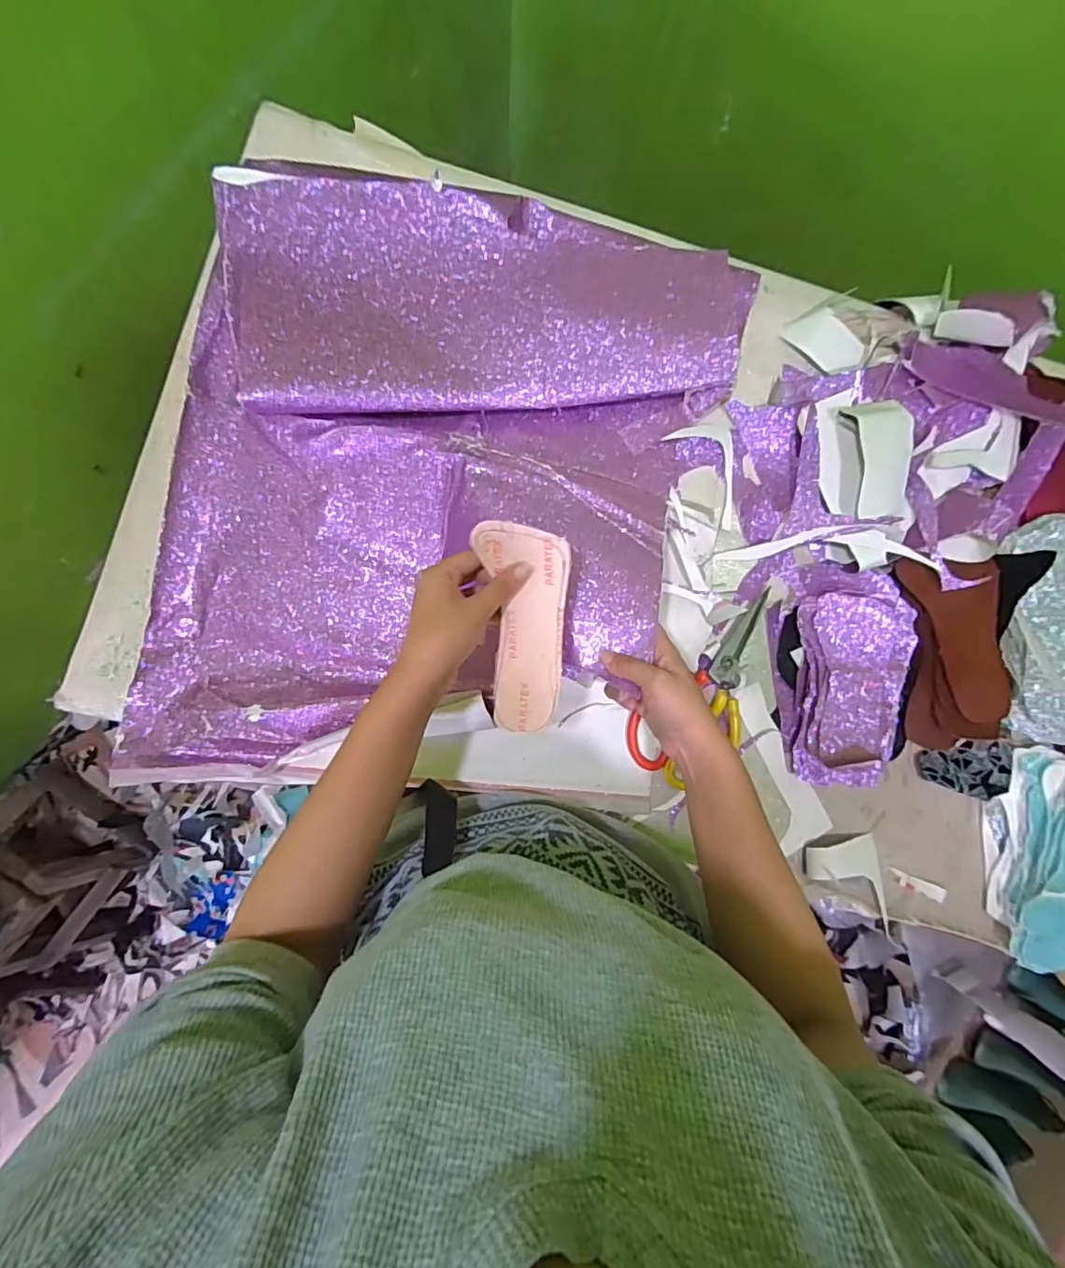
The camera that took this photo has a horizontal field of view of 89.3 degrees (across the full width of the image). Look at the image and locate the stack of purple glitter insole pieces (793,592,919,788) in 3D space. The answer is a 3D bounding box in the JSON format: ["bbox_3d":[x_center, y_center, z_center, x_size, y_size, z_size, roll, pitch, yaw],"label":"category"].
[{"bbox_3d":[0.309,0.053,0.513,0.100,0.031,0.183,5,86,-4],"label":"stack of purple glitter insole pieces"}]

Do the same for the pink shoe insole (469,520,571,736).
[{"bbox_3d":[-0.006,-0.006,0.411,0.068,0.023,0.153,-2,90,-2],"label":"pink shoe insole"}]

